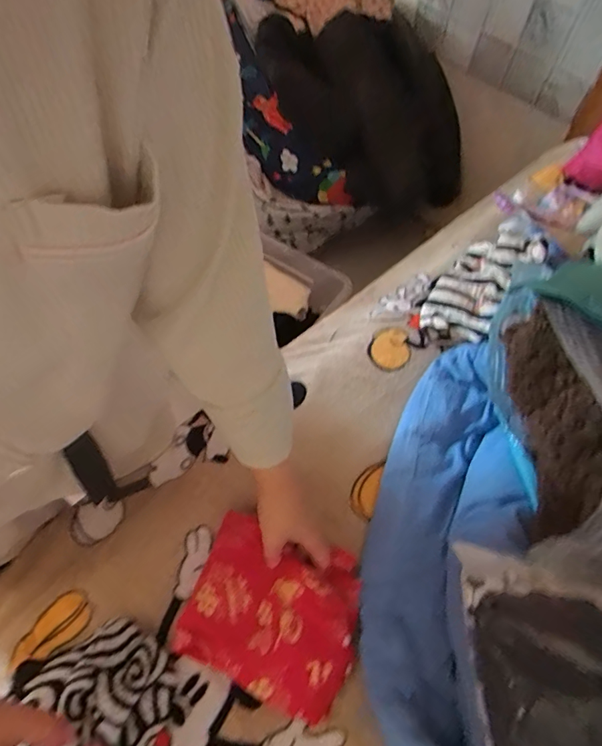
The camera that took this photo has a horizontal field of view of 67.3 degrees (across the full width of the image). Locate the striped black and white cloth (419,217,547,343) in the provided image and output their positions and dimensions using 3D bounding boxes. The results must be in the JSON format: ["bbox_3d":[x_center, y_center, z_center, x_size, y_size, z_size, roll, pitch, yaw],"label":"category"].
[{"bbox_3d":[0.245,-0.129,0.627,0.194,0.029,0.124,-50,37,-4],"label":"striped black and white cloth"}]

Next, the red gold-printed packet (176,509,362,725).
[{"bbox_3d":[-0.028,0.231,0.443,0.163,0.030,0.142,18,61,10],"label":"red gold-printed packet"}]

